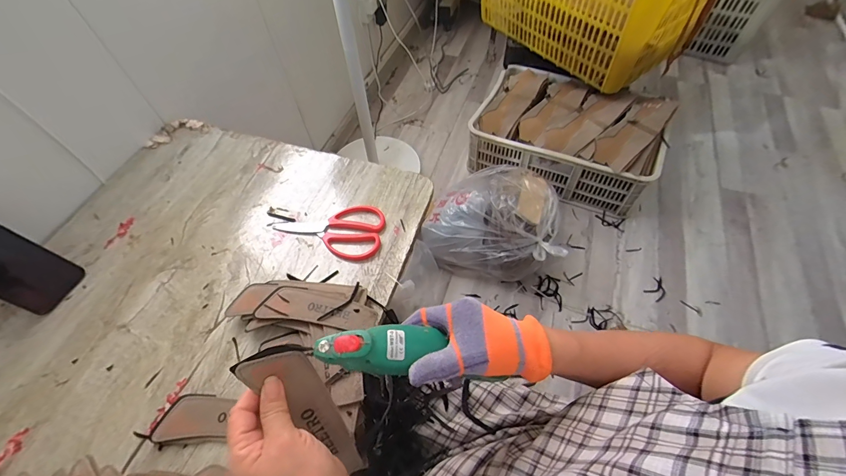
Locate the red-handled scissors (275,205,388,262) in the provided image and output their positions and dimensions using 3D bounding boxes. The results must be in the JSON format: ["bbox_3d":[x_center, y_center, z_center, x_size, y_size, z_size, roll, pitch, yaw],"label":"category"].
[{"bbox_3d":[-0.155,-0.018,0.604,0.182,0.012,0.096,10,57,10],"label":"red-handled scissors"}]

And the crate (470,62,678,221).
[{"bbox_3d":[0.486,-0.364,1.266,0.581,0.246,0.406,21,60,17],"label":"crate"}]

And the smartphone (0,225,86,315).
[{"bbox_3d":[-0.592,0.034,0.514,0.009,0.166,0.082,-3,51,36],"label":"smartphone"}]

